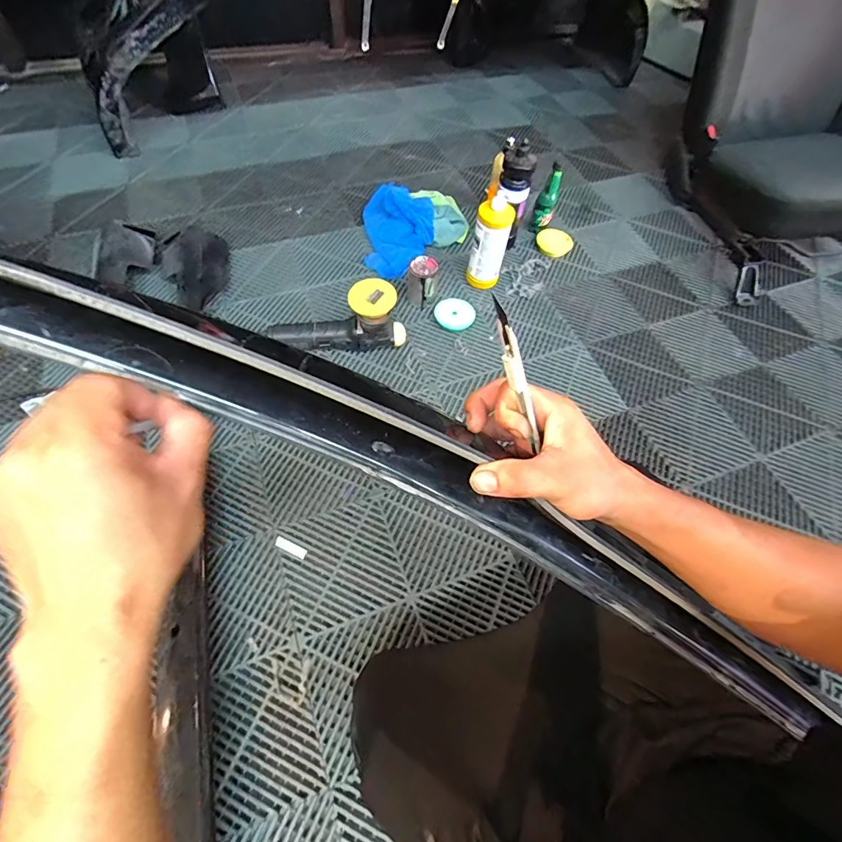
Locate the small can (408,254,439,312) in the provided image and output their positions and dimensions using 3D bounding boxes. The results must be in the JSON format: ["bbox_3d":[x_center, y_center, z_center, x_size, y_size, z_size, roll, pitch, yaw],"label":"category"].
[{"bbox_3d":[0.004,-0.335,1.054,0.070,0.098,0.069,4,60,-2],"label":"small can"}]

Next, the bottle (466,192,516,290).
[{"bbox_3d":[0.167,-0.428,1.054,0.081,0.215,0.075,18,61,6],"label":"bottle"}]

